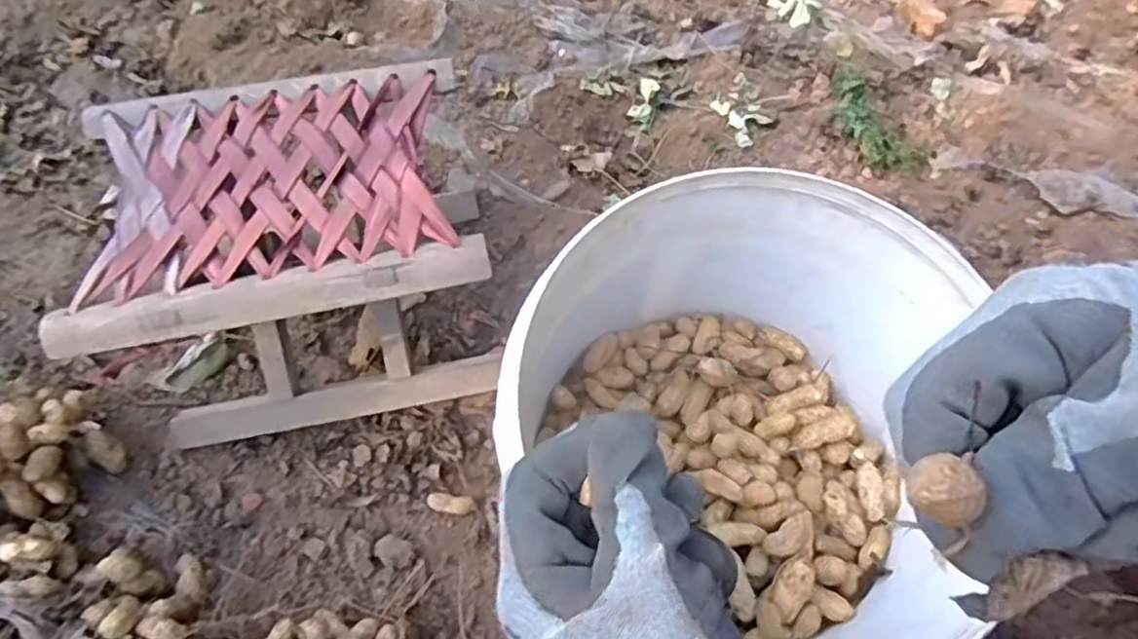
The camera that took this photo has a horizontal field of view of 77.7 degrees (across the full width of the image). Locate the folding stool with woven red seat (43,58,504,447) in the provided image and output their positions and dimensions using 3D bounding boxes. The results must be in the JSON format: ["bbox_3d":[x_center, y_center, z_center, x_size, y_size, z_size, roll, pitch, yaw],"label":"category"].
[{"bbox_3d":[-0.196,-0.038,0.550,0.268,0.182,0.227,-12,57,-6],"label":"folding stool with woven red seat"}]

